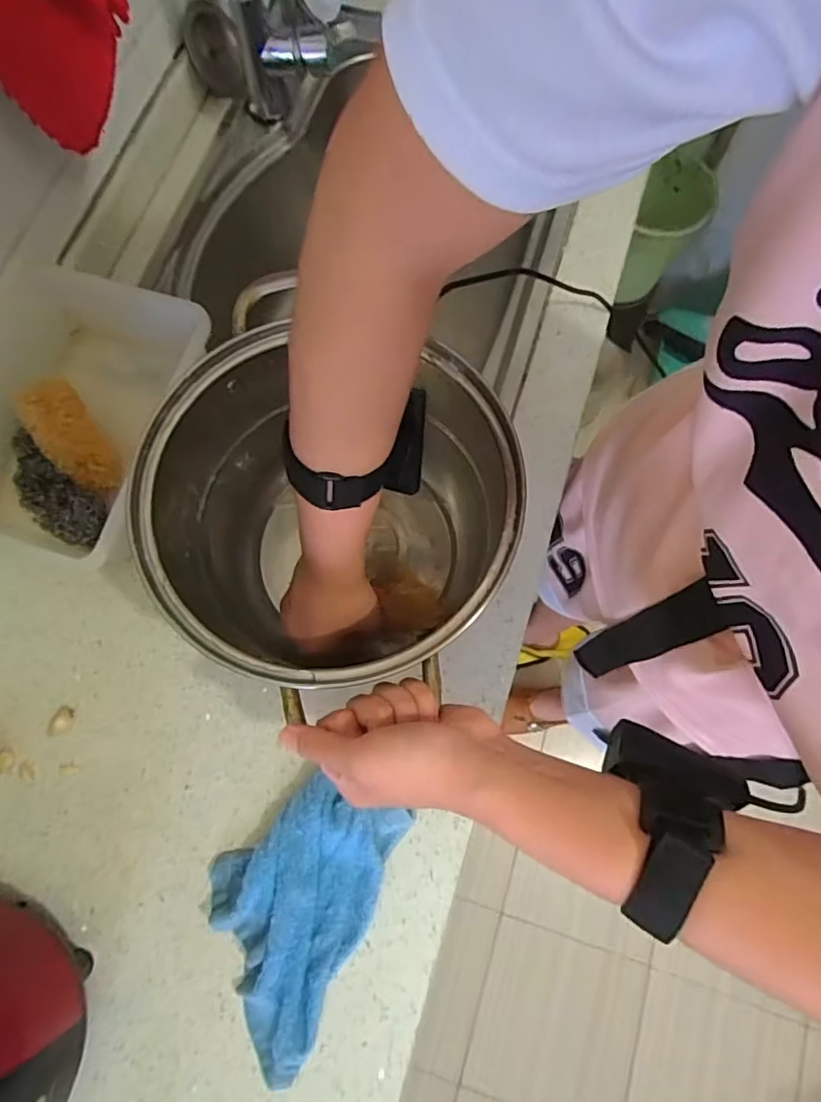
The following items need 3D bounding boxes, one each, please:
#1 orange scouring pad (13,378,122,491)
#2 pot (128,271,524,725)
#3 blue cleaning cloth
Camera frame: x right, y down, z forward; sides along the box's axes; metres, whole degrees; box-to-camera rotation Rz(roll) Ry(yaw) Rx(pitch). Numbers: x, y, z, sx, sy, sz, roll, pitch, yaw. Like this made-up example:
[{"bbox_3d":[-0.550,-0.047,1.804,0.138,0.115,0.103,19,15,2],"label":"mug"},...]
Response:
[{"bbox_3d":[-0.300,-0.100,0.499,0.048,0.025,0.103,-31,111,-7],"label":"orange scouring pad"},{"bbox_3d":[-0.059,-0.022,0.450,0.263,0.181,0.249,0,75,1],"label":"pot"},{"bbox_3d":[-0.097,0.276,0.437,0.121,0.025,0.193,24,76,8],"label":"blue cleaning cloth"}]

